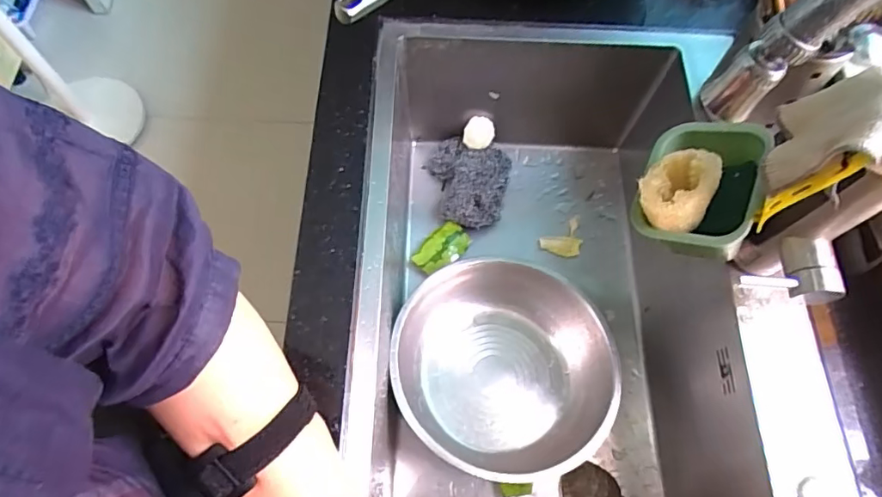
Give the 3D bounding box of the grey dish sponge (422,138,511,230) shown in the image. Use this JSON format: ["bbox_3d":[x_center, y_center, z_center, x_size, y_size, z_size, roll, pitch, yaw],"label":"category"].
[{"bbox_3d":[0.037,-0.099,0.785,0.121,0.040,0.133,13,67,4],"label":"grey dish sponge"}]

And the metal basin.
[{"bbox_3d":[0.074,0.147,0.655,0.254,0.098,0.245,1,67,-2],"label":"metal basin"}]

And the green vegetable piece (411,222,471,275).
[{"bbox_3d":[0.001,0.002,0.761,0.084,0.041,0.042,-41,74,-17],"label":"green vegetable piece"}]

